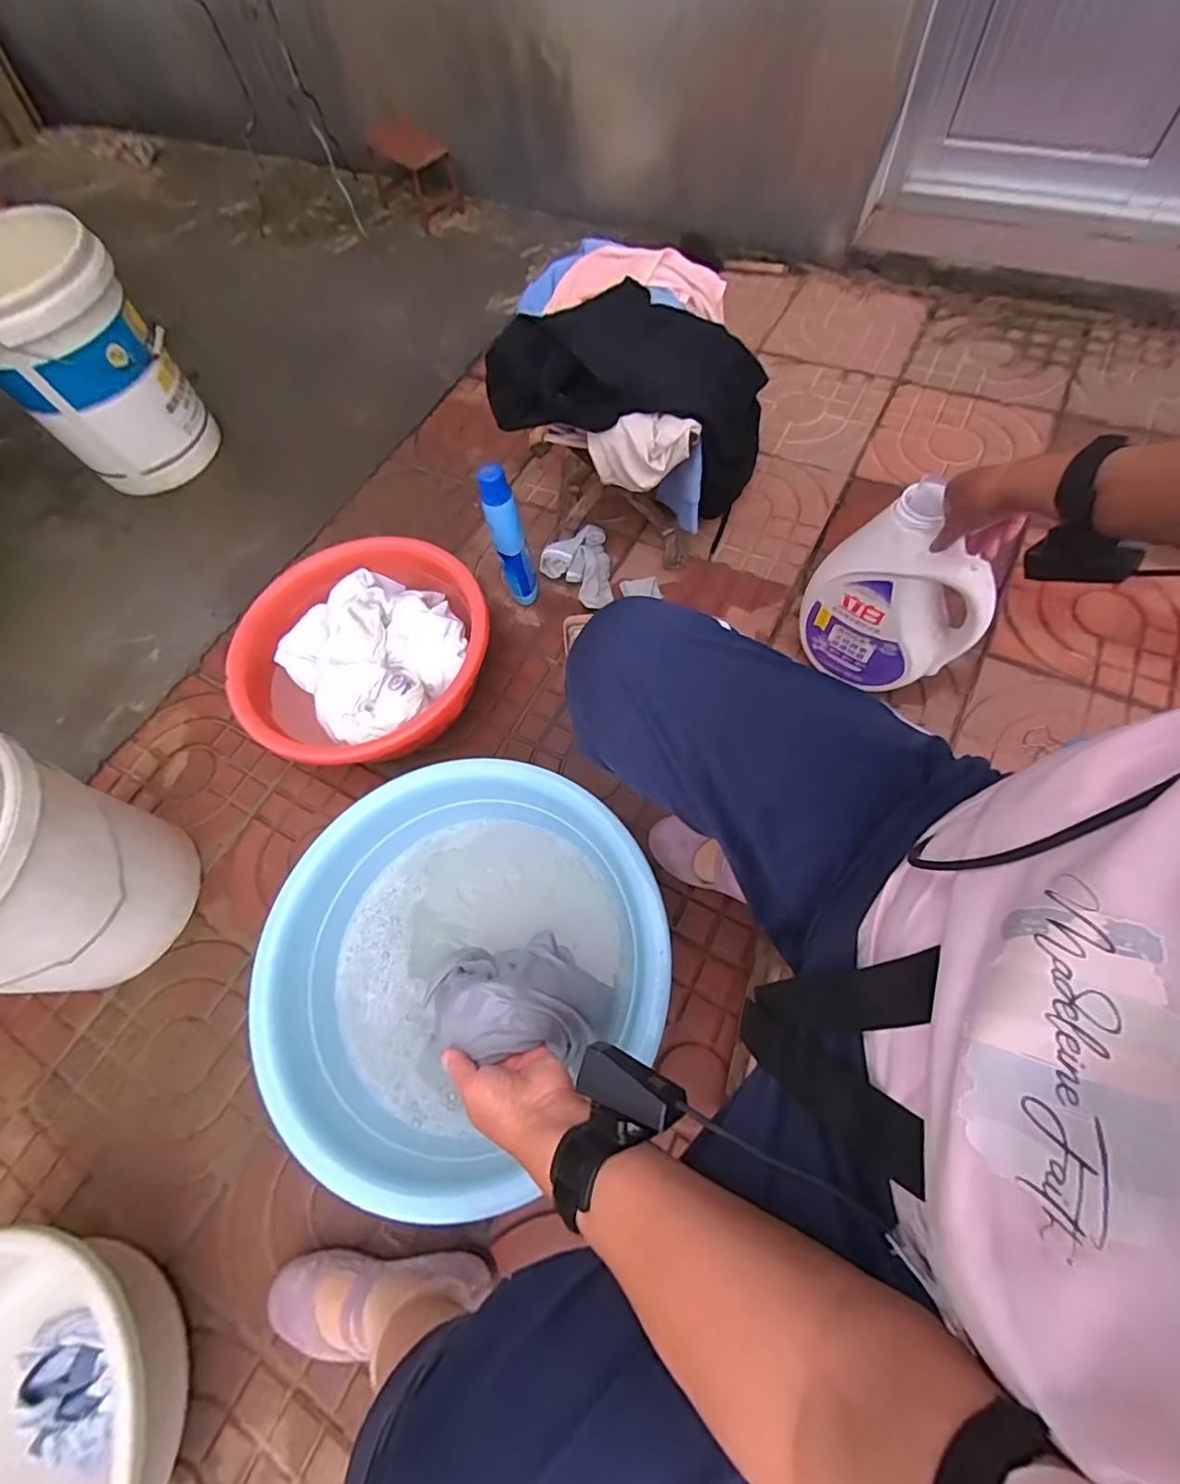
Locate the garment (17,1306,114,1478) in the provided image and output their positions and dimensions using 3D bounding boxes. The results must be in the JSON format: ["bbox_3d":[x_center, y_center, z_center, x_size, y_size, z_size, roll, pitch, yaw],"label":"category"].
[{"bbox_3d":[-0.516,0.646,0.557,0.069,0.025,0.136,-39,68,-12],"label":"garment"}]

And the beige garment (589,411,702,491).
[{"bbox_3d":[0.074,-0.406,0.797,0.146,0.097,0.042,-3,65,5],"label":"beige garment"}]

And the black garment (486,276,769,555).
[{"bbox_3d":[0.081,-0.498,0.822,0.439,0.215,0.146,6,63,-24],"label":"black garment"}]

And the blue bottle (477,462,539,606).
[{"bbox_3d":[-0.124,-0.312,0.889,0.055,0.250,0.056,-14,65,-1],"label":"blue bottle"}]

